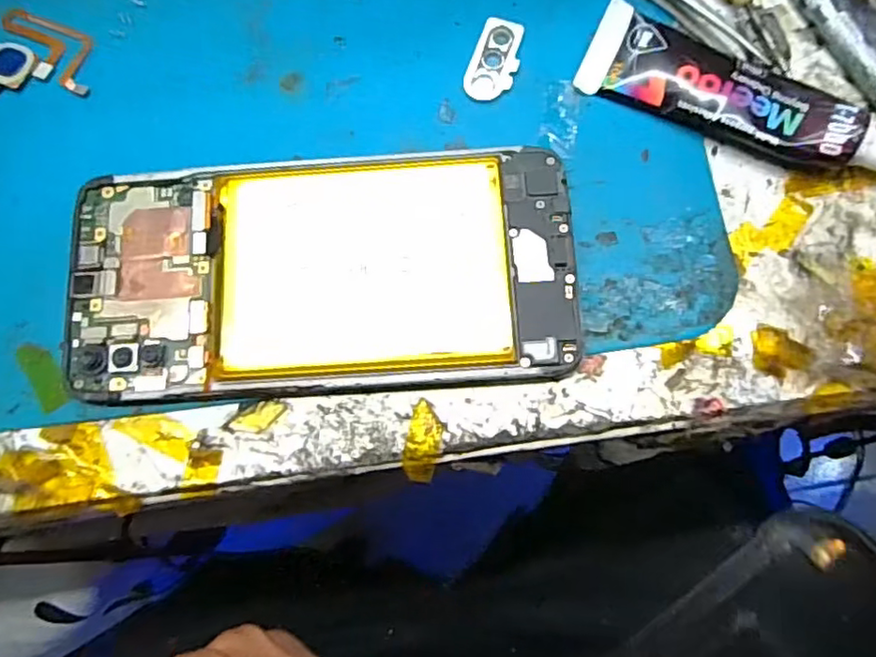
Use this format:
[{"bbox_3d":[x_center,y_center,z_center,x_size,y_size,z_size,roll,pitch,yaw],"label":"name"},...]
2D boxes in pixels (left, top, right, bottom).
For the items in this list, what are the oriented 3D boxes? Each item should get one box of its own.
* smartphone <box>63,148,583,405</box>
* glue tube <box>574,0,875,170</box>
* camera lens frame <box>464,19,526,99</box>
[{"bbox_3d":[-0.035,-0.017,0.189,0.151,0.010,0.071,-3,79,1],"label":"smartphone"},{"bbox_3d":[0.097,-0.070,0.194,0.103,0.016,0.027,26,80,6],"label":"glue tube"},{"bbox_3d":[0.020,-0.090,0.206,0.016,0.004,0.030,20,80,5],"label":"camera lens frame"}]

